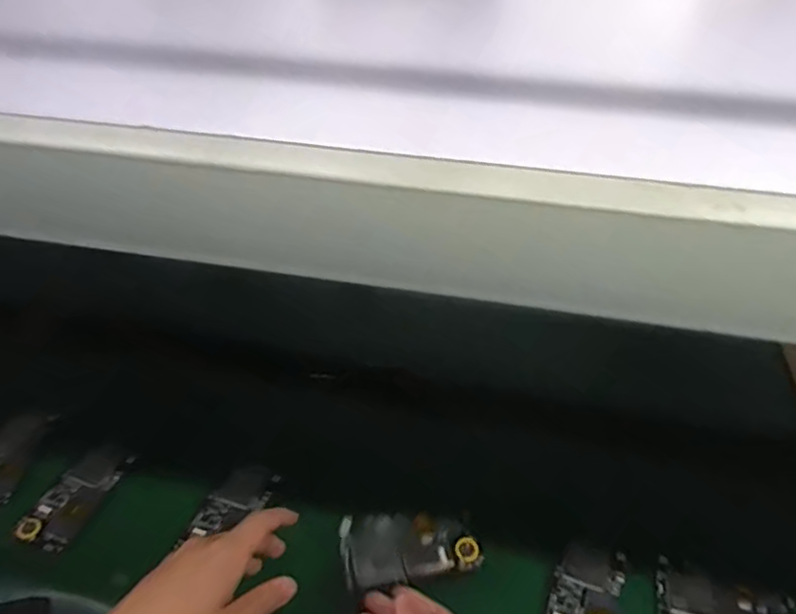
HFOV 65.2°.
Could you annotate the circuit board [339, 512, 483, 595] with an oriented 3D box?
[{"bbox_3d":[0.011,0.218,0.563,0.122,0.010,0.068,-2,40,-6],"label":"circuit board"}]

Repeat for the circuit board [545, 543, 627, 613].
[{"bbox_3d":[0.172,0.273,0.574,0.060,0.005,0.113,19,42,18],"label":"circuit board"}]

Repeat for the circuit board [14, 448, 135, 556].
[{"bbox_3d":[-0.344,0.201,0.666,0.058,0.016,0.115,14,41,13],"label":"circuit board"}]

